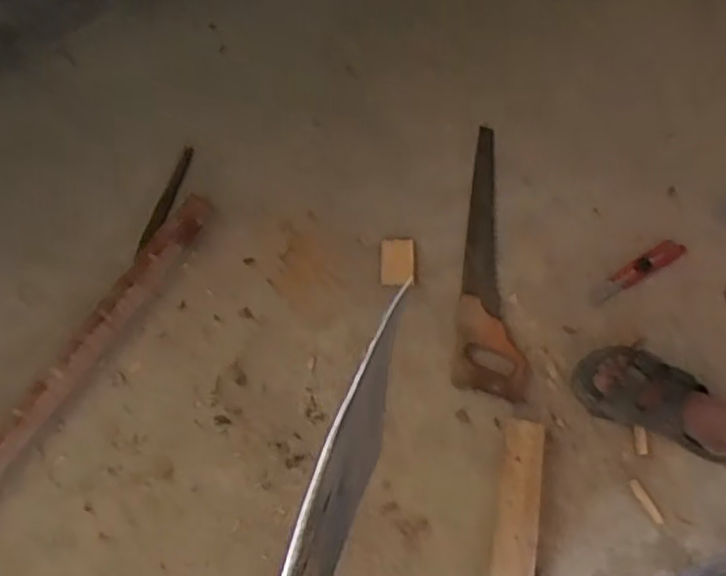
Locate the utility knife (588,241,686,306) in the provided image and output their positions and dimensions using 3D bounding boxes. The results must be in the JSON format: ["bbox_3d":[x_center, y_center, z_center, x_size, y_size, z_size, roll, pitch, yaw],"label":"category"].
[{"bbox_3d":[0.437,-0.028,1.119,0.174,0.023,0.036,-29,79,-6],"label":"utility knife"}]

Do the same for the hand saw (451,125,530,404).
[{"bbox_3d":[0.212,-0.044,1.113,0.112,0.024,0.425,5,78,2],"label":"hand saw"}]

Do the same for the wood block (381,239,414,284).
[{"bbox_3d":[0.055,-0.041,1.123,0.051,0.024,0.075,0,78,0],"label":"wood block"}]

